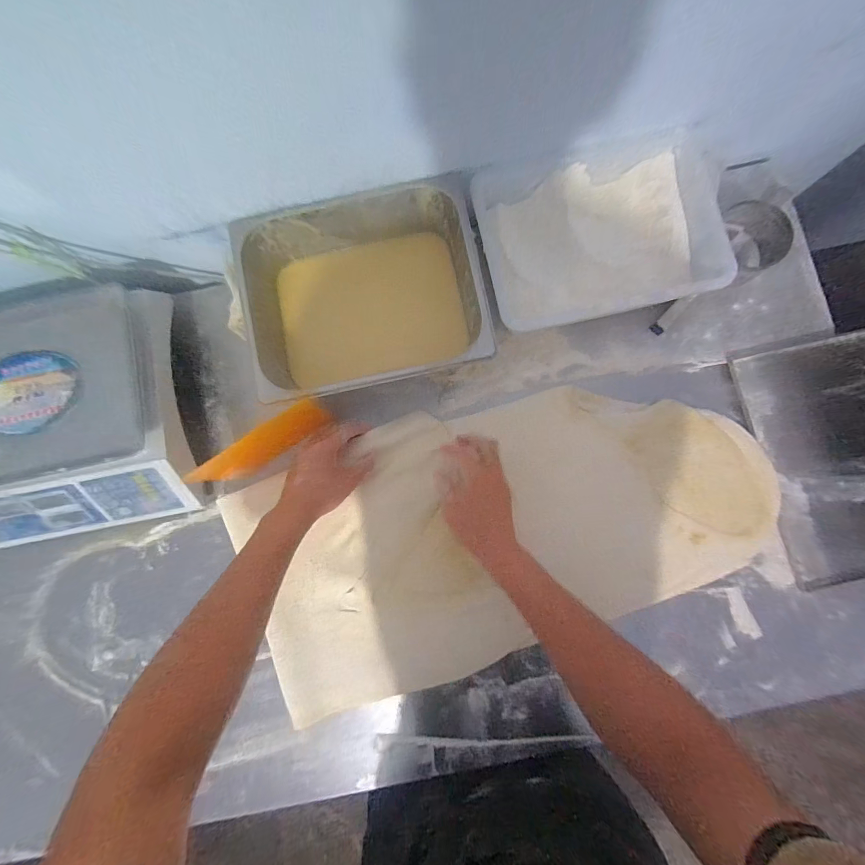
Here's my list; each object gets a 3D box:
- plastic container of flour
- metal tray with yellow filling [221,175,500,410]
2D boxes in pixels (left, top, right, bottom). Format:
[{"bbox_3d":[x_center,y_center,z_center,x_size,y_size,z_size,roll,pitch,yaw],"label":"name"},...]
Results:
[{"bbox_3d":[0.237,-0.288,0.546,0.322,0.083,0.252,-13,84,1],"label":"plastic container of flour"},{"bbox_3d":[-0.096,-0.195,0.542,0.341,0.098,0.266,-12,84,1],"label":"metal tray with yellow filling"}]

